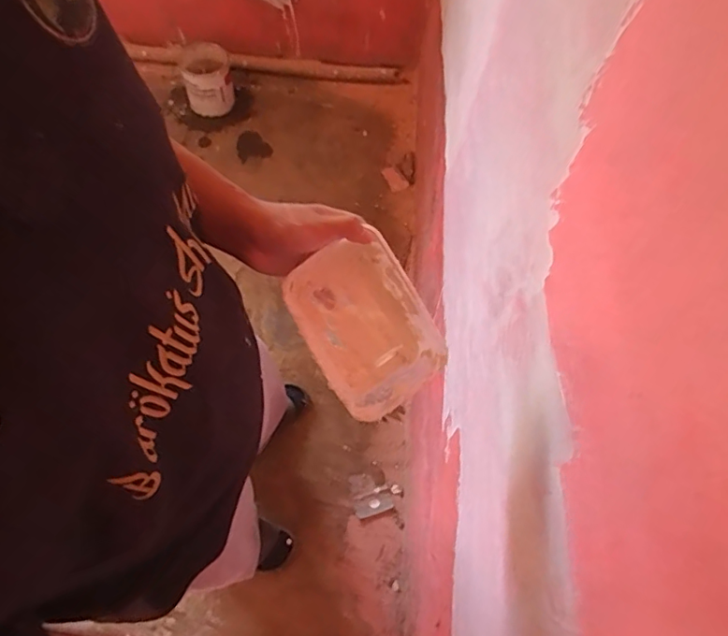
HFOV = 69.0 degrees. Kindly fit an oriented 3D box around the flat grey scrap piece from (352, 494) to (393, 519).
[{"bbox_3d":[0.025,0.511,1.436,0.107,0.004,0.042,-17,63,-13],"label":"flat grey scrap piece"}]

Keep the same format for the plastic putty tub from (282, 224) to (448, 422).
[{"bbox_3d":[0.003,0.009,0.559,0.125,0.063,0.178,-34,96,-1],"label":"plastic putty tub"}]

